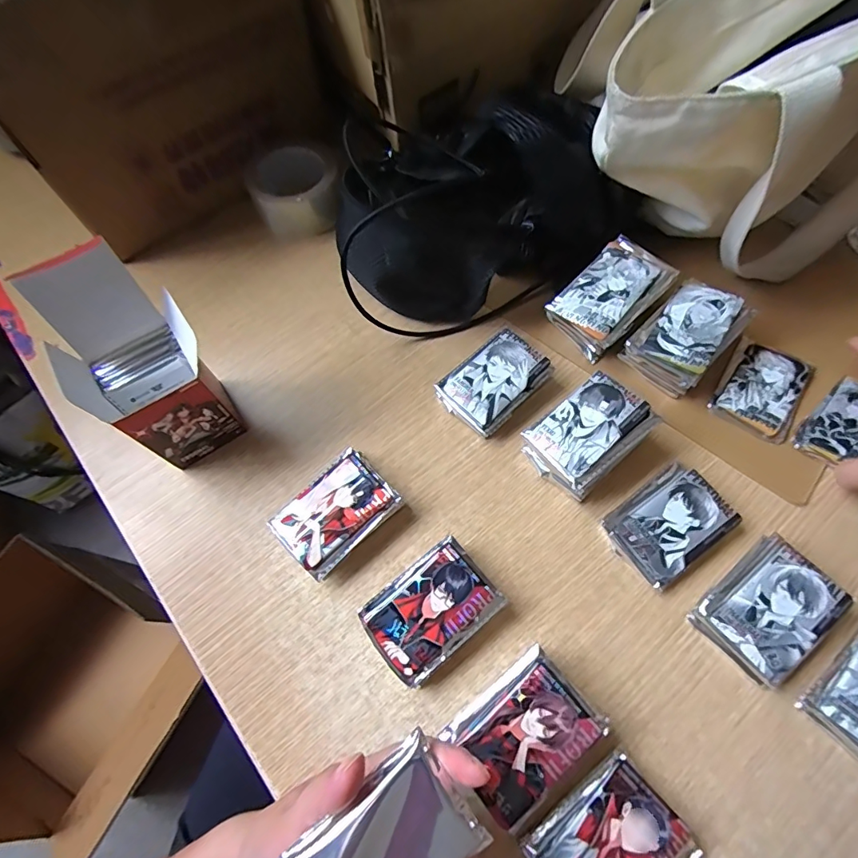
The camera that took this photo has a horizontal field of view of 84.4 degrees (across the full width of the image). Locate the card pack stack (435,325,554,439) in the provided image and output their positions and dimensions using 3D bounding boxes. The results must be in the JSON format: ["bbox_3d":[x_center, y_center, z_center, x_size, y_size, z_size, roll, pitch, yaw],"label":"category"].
[{"bbox_3d":[0.059,-0.042,0.421,0.090,0.030,0.062,-41,72,-15],"label":"card pack stack"}]

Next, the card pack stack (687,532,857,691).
[{"bbox_3d":[0.243,0.129,0.340,0.088,0.031,0.061,-36,71,-13],"label":"card pack stack"}]

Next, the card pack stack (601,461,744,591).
[{"bbox_3d":[0.188,0.074,0.371,0.087,0.020,0.062,-35,71,-13],"label":"card pack stack"}]

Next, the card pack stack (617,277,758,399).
[{"bbox_3d":[0.225,-0.080,0.419,0.066,0.047,0.095,42,74,17],"label":"card pack stack"}]

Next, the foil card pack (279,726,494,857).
[{"bbox_3d":[-0.024,0.212,0.234,0.091,0.010,0.056,-41,72,-15],"label":"foil card pack"}]

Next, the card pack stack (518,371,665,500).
[{"bbox_3d":[0.129,0.006,0.387,0.087,0.048,0.065,-37,71,-13],"label":"card pack stack"}]

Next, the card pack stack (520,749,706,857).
[{"bbox_3d":[0.112,0.261,0.294,0.087,0.021,0.067,-36,71,-13],"label":"card pack stack"}]

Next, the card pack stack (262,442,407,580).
[{"bbox_3d":[-0.073,0.066,0.376,0.063,0.027,0.089,41,74,16],"label":"card pack stack"}]

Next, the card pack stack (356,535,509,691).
[{"bbox_3d":[0.002,0.132,0.347,0.089,0.030,0.064,-38,71,-14],"label":"card pack stack"}]

